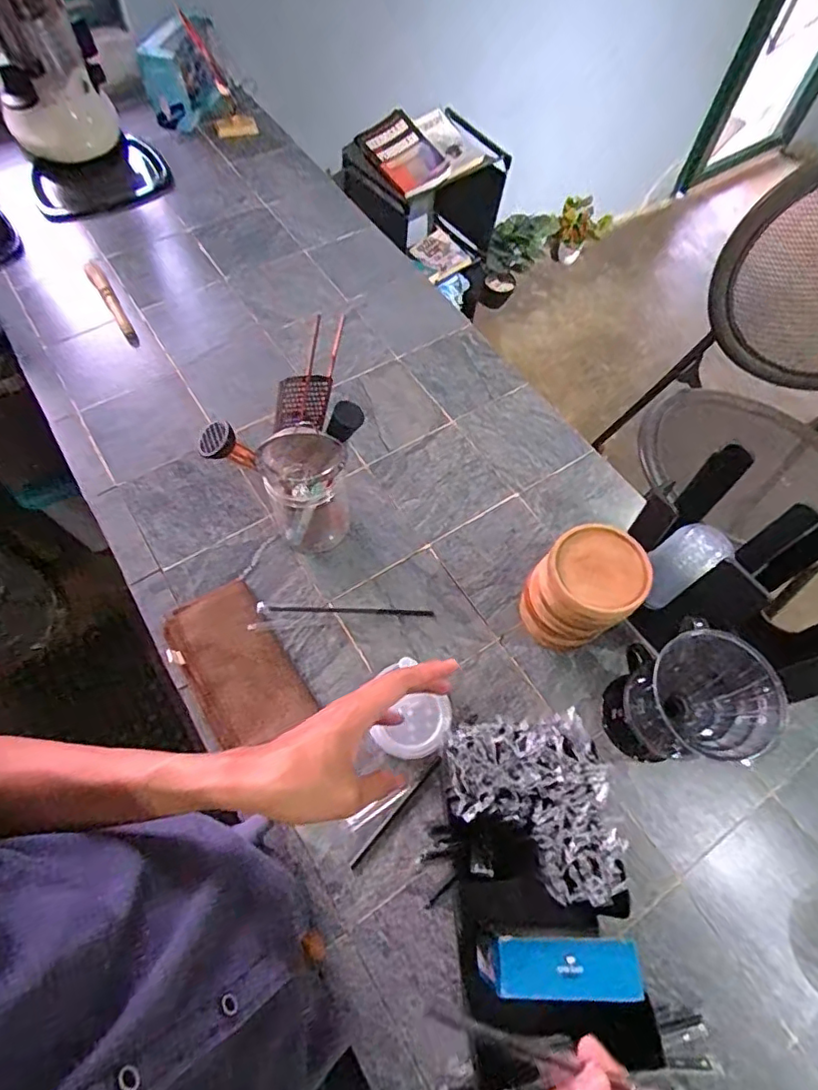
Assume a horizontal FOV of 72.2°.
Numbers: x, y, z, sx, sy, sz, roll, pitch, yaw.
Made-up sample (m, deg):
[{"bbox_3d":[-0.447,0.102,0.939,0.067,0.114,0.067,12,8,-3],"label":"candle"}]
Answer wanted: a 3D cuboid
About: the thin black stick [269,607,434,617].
[{"bbox_3d":[-0.068,0.079,0.674,0.193,0.007,0.009,2,62,-3],"label":"thin black stick"}]

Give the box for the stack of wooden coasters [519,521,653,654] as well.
[{"bbox_3d":[0.178,0.057,0.611,0.101,0.164,0.091,31,66,12],"label":"stack of wooden coasters"}]

